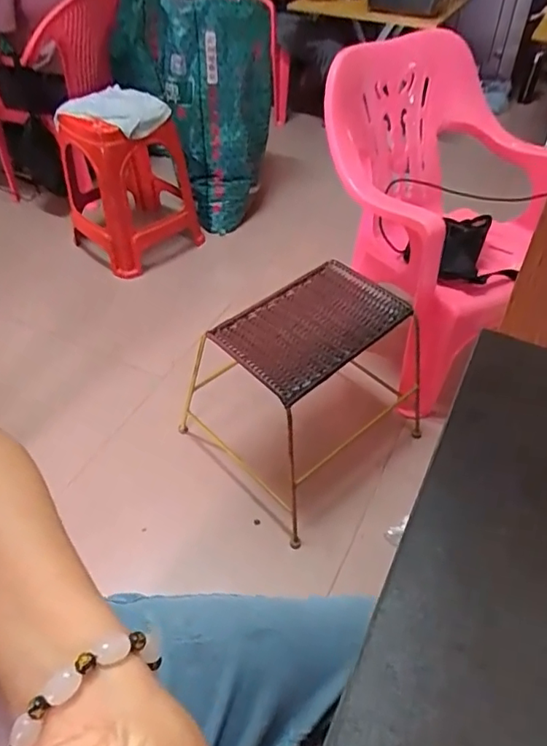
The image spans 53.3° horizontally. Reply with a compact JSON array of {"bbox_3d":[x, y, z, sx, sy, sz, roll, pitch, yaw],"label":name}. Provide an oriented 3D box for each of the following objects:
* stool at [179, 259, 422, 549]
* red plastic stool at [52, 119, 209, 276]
[{"bbox_3d":[0.062,0.022,1.146,0.402,0.317,0.355,-31,53,-25],"label":"stool"},{"bbox_3d":[-0.437,-0.586,1.664,0.366,0.410,0.335,-31,53,-25],"label":"red plastic stool"}]

